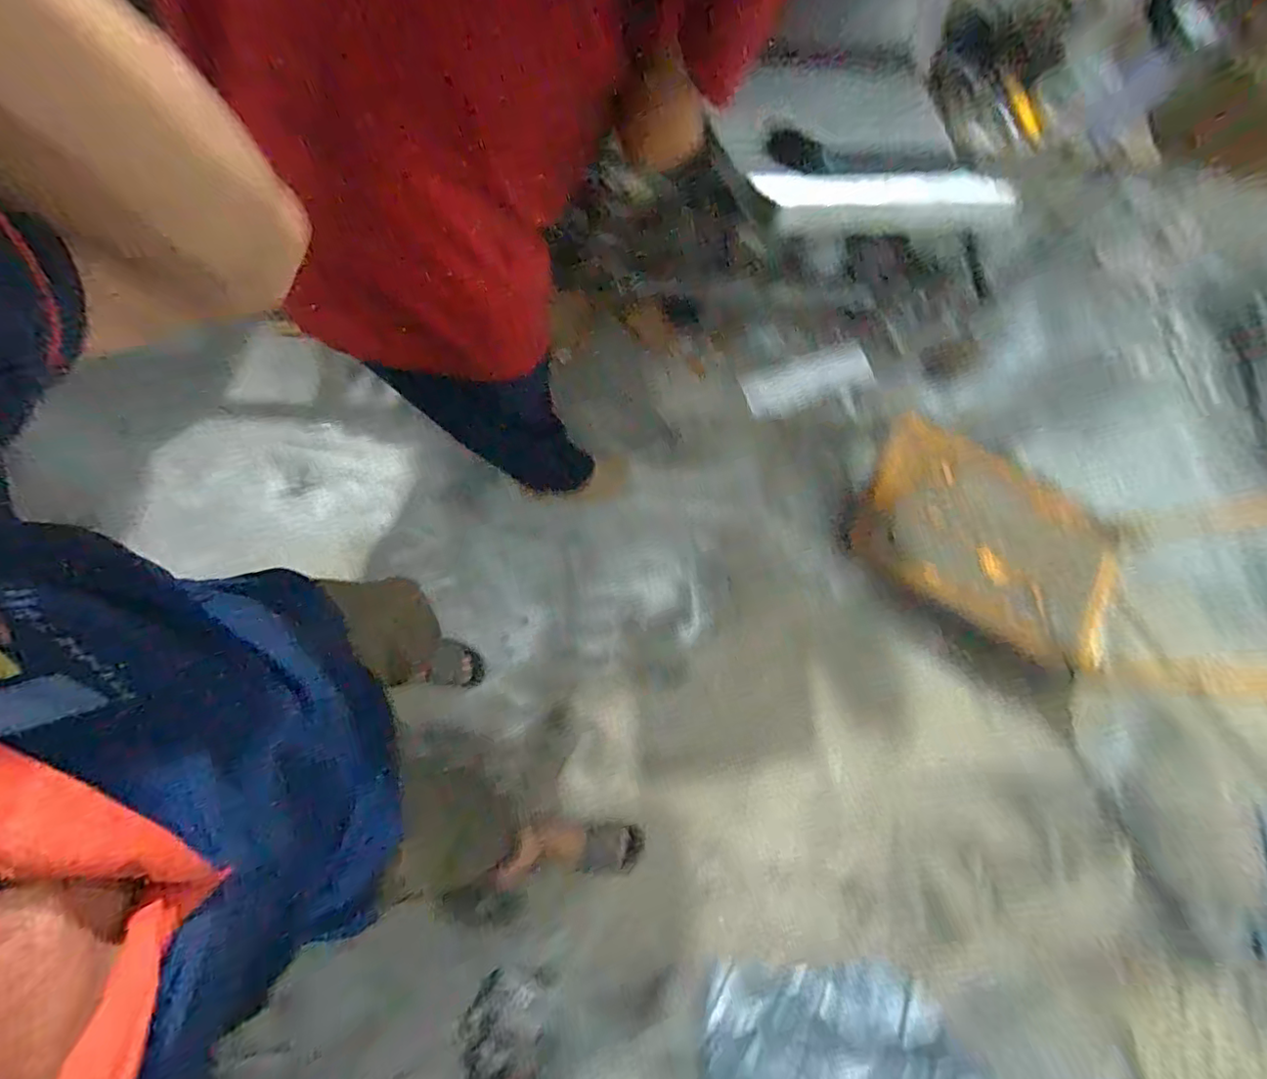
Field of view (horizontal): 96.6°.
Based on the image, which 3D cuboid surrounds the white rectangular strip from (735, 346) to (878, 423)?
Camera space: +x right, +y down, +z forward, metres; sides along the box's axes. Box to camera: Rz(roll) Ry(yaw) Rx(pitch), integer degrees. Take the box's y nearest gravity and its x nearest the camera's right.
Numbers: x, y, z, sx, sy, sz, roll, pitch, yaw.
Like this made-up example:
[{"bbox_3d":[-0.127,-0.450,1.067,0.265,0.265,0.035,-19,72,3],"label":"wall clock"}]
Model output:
[{"bbox_3d":[0.495,-0.454,1.630,0.340,0.017,0.147,-16,91,14],"label":"white rectangular strip"}]

